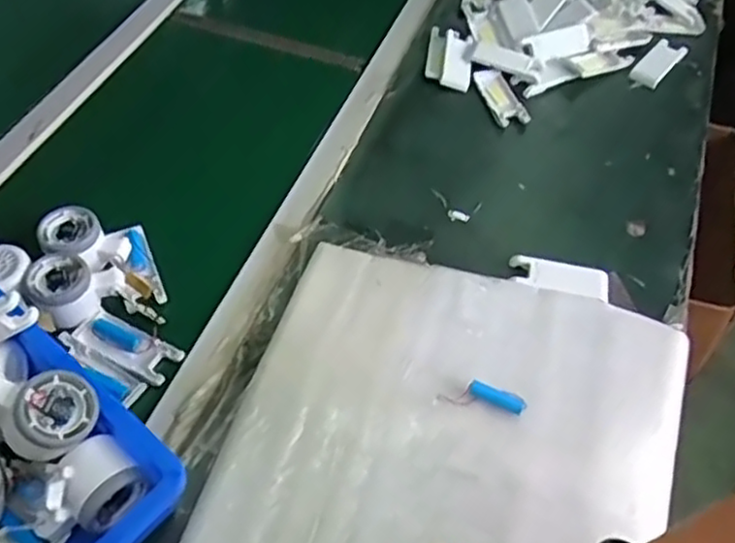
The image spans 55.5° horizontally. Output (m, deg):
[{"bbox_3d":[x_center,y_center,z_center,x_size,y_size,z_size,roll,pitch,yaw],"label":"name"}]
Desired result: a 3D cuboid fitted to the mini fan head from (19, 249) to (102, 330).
[{"bbox_3d":[-0.293,0.018,0.671,0.058,0.043,0.063,2,53,-2],"label":"mini fan head"}]

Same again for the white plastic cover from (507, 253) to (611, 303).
[{"bbox_3d":[0.202,0.004,0.731,0.098,0.010,0.041,11,53,5],"label":"white plastic cover"}]

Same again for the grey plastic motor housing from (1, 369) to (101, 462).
[{"bbox_3d":[-0.242,0.111,0.535,0.059,0.053,0.064,46,49,-7],"label":"grey plastic motor housing"}]

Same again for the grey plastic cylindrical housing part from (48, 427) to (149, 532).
[{"bbox_3d":[-0.211,0.167,0.543,0.052,0.062,0.064,37,59,22],"label":"grey plastic cylindrical housing part"}]

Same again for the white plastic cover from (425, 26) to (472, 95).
[{"bbox_3d":[0.111,-0.291,0.944,0.057,0.017,0.116,7,53,2],"label":"white plastic cover"}]

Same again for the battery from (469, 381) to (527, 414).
[{"bbox_3d":[0.117,0.113,0.631,0.050,0.011,0.014,19,54,10],"label":"battery"}]

